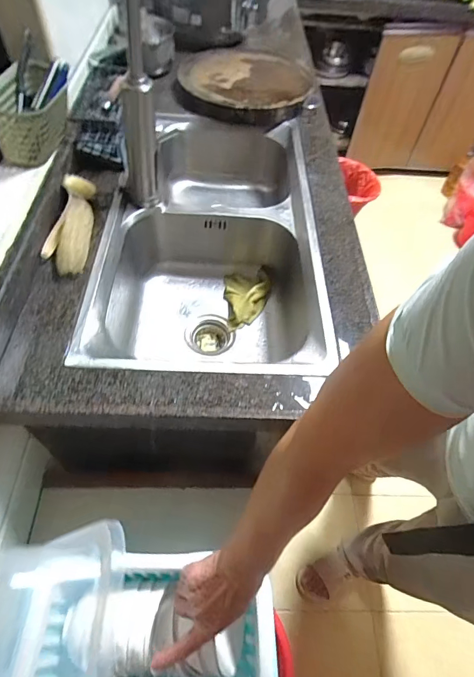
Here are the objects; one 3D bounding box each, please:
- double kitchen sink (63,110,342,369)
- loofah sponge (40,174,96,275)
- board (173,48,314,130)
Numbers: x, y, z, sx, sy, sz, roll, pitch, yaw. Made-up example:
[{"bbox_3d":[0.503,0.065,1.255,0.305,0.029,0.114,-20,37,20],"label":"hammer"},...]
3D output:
[{"bbox_3d":[-0.048,-0.195,0.858,0.397,0.225,0.664,2,55,-3],"label":"double kitchen sink"},{"bbox_3d":[-0.297,-0.211,0.692,0.077,0.042,0.237,-3,56,-7],"label":"loofah sponge"},{"bbox_3d":[0.021,-0.671,1.032,0.356,0.056,0.318,-1,56,-5],"label":"board"}]

